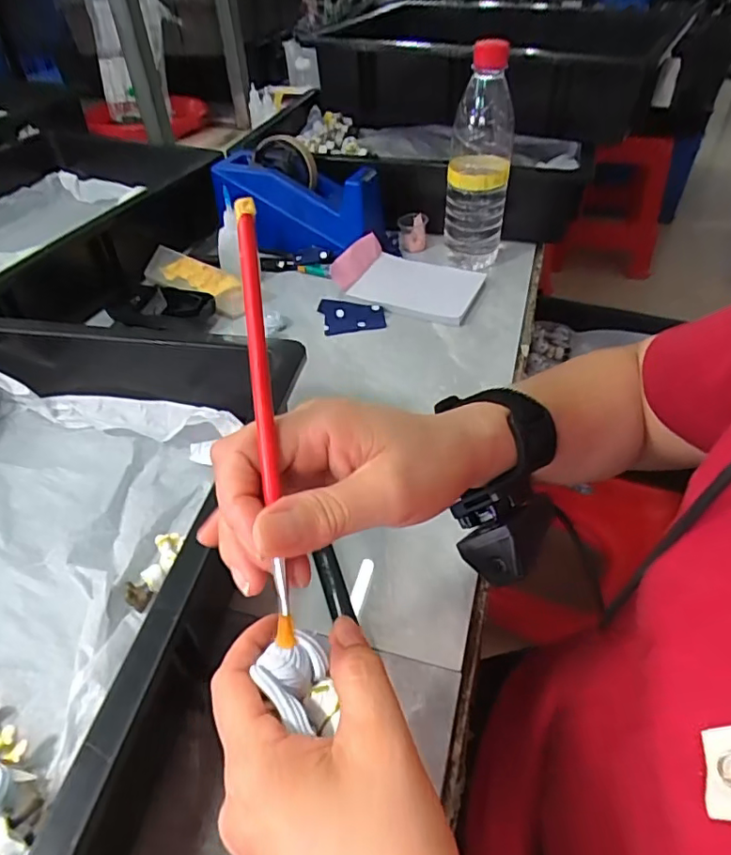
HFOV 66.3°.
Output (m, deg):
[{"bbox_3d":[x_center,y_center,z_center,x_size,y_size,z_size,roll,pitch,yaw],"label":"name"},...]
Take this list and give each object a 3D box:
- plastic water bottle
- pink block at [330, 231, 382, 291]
[{"bbox_3d":[0.117,-0.265,0.569,0.061,0.210,0.061,8,45,9],"label":"plastic water bottle"},{"bbox_3d":[-0.011,-0.182,0.610,0.071,0.031,0.020,-44,31,-15],"label":"pink block"}]

